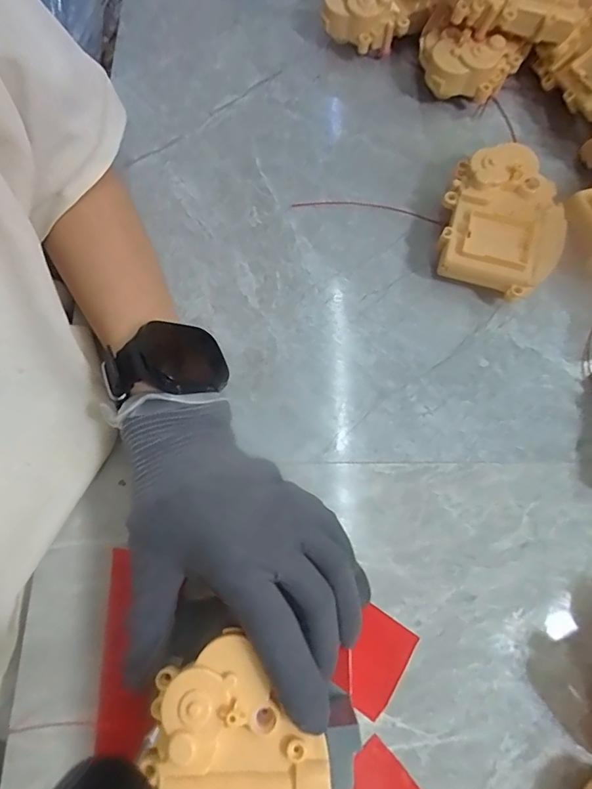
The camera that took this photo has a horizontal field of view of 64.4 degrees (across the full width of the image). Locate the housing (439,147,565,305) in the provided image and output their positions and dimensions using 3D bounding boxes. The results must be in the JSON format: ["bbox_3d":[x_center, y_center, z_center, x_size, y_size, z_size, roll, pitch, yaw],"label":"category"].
[{"bbox_3d":[0.132,-0.111,0.307,0.075,0.039,0.091,23,74,7],"label":"housing"}]

